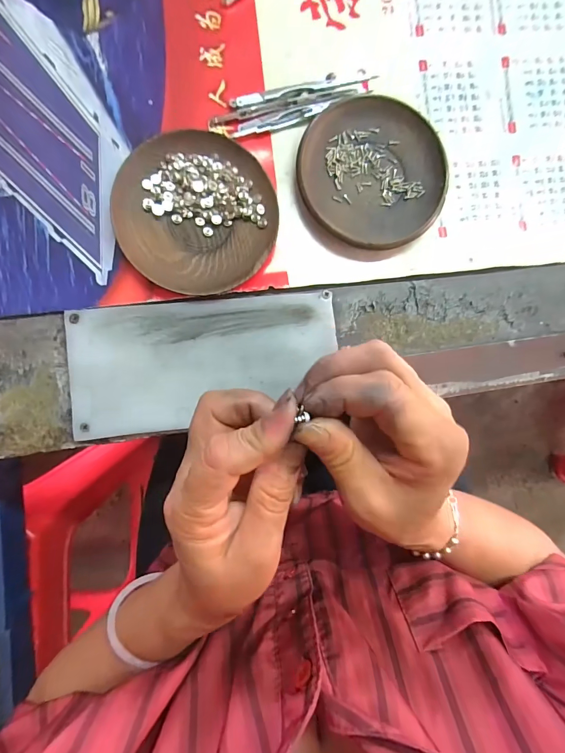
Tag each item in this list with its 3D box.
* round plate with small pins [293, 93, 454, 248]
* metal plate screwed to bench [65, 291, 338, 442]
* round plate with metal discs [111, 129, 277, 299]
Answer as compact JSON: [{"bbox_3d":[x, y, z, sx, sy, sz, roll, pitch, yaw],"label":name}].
[{"bbox_3d":[0.068,-0.154,0.285,0.113,0.018,0.107,0,91,-6],"label":"round plate with small pins"},{"bbox_3d":[-0.056,-0.011,0.273,0.193,0.005,0.092,-6,88,-5],"label":"metal plate screwed to bench"},{"bbox_3d":[-0.063,-0.118,0.272,0.113,0.015,0.111,3,90,-6],"label":"round plate with metal discs"}]

